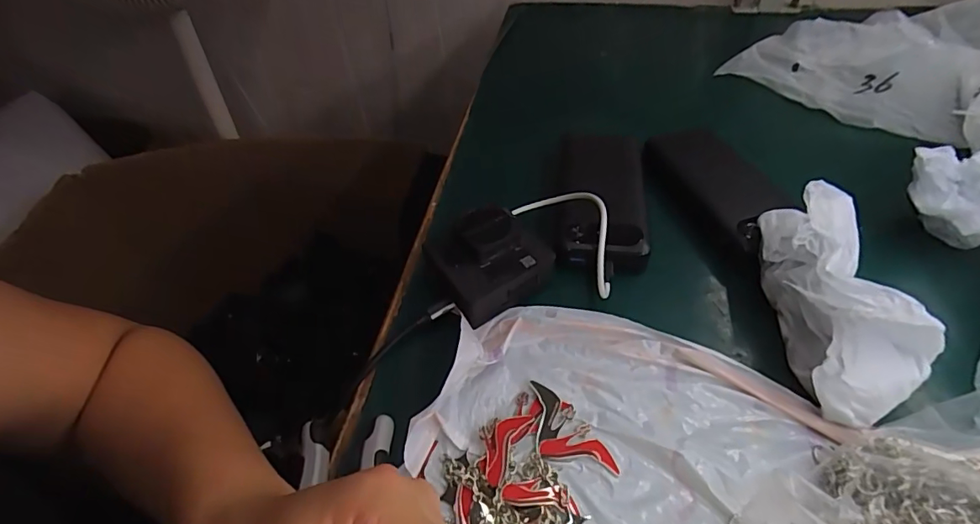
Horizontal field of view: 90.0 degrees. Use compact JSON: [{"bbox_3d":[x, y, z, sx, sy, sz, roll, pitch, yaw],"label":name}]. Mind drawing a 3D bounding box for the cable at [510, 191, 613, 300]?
[{"bbox_3d":[0.063,-0.027,0.364,0.038,0.050,0.101,-30,53,-21],"label":"cable"}]

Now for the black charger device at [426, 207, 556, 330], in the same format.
[{"bbox_3d":[0.000,0.001,0.365,0.076,0.045,0.064,-27,51,-18],"label":"black charger device"}]

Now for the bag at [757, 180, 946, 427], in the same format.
[{"bbox_3d":[0.217,0.020,0.309,0.068,0.069,0.146,-4,48,1],"label":"bag"}]

